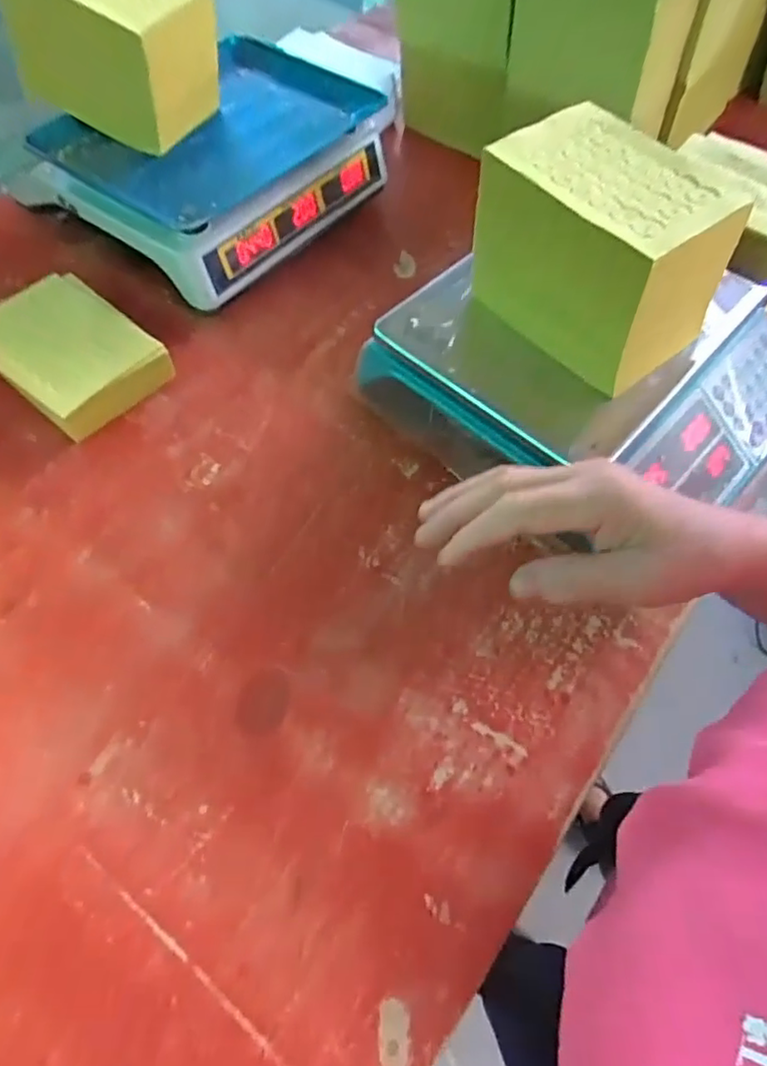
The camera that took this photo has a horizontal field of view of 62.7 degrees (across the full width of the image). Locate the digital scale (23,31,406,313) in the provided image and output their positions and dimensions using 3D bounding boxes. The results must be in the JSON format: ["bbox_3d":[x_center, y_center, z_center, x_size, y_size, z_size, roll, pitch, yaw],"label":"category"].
[{"bbox_3d":[-0.175,-0.418,0.708,0.229,0.091,0.340,32,64,14],"label":"digital scale"}]

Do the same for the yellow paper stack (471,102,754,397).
[{"bbox_3d":[0.174,-0.229,0.500,0.128,0.107,0.174,-34,67,-20],"label":"yellow paper stack"}]

